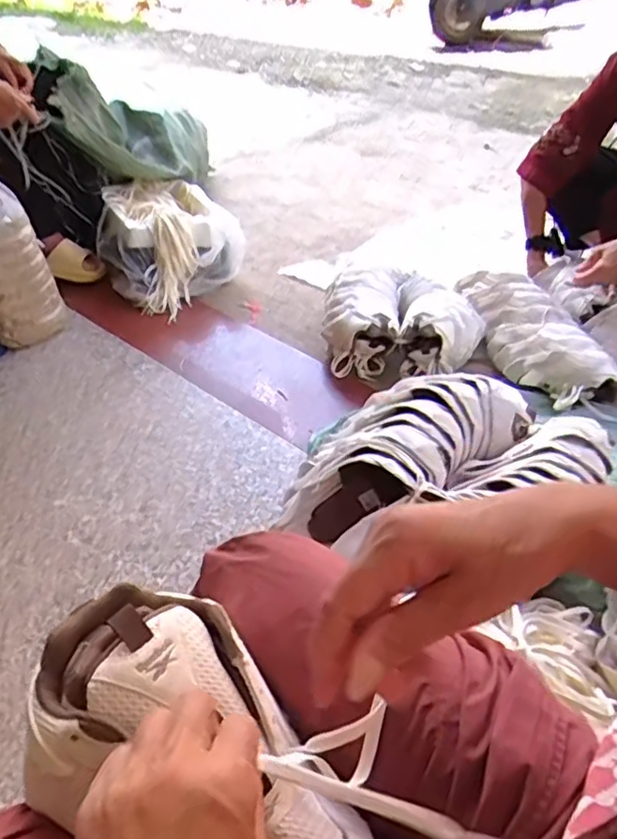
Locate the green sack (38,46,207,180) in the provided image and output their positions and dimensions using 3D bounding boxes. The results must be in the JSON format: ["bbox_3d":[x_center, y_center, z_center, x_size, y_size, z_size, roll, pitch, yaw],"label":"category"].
[{"bbox_3d":[-0.467,-0.797,1.721,0.239,0.233,0.702,17,19,19],"label":"green sack"}]

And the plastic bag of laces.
[{"bbox_3d":[-0.374,-0.469,1.639,0.347,0.202,0.434,-25,48,-21],"label":"plastic bag of laces"}]

